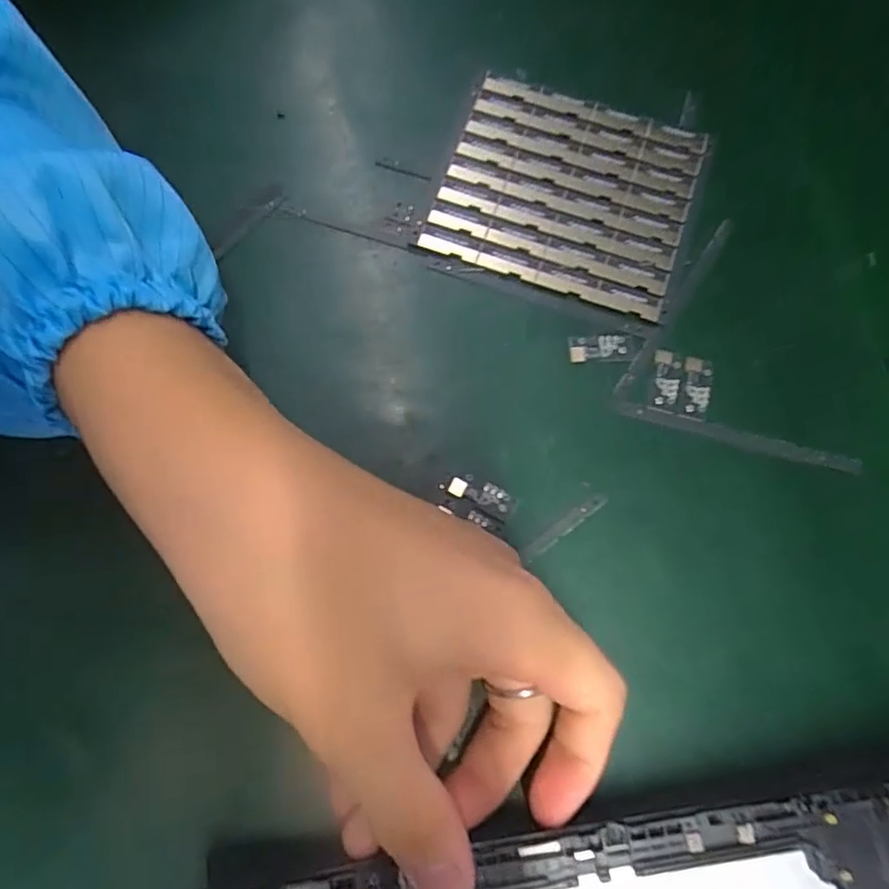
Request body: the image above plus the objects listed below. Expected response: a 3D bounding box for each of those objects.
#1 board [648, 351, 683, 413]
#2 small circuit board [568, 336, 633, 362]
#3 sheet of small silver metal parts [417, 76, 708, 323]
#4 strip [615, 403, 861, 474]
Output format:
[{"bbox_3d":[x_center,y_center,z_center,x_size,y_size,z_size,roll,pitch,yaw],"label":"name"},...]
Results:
[{"bbox_3d":[0.088,-0.026,0.239,0.011,0.004,0.024,12,76,1],"label":"board"},{"bbox_3d":[0.062,-0.039,0.241,0.025,0.004,0.010,-1,76,-2],"label":"small circuit board"},{"bbox_3d":[0.052,-0.108,0.260,0.101,0.005,0.092,19,74,3],"label":"sheet of small silver metal parts"},{"bbox_3d":[0.114,-0.003,0.234,0.094,0.004,0.008,15,76,2],"label":"strip"}]

